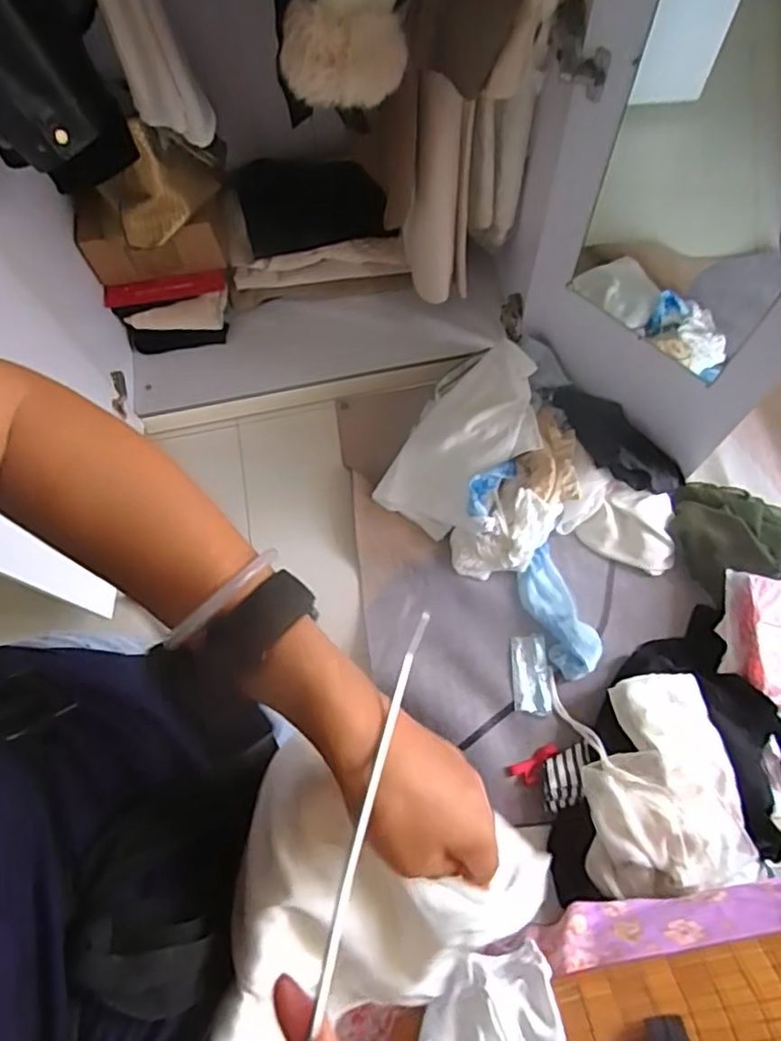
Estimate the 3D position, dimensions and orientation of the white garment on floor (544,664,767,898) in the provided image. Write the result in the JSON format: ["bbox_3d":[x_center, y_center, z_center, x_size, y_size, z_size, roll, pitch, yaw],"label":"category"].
[{"bbox_3d":[0.459,0.450,1.107,0.272,0.101,0.355,-7,69,-1],"label":"white garment on floor"}]

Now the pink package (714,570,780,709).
[{"bbox_3d":[0.696,0.219,1.157,0.148,0.048,0.233,10,69,6],"label":"pink package"}]

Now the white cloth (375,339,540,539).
[{"bbox_3d":[0.158,-0.160,1.277,0.242,0.194,0.347,31,73,13],"label":"white cloth"}]

